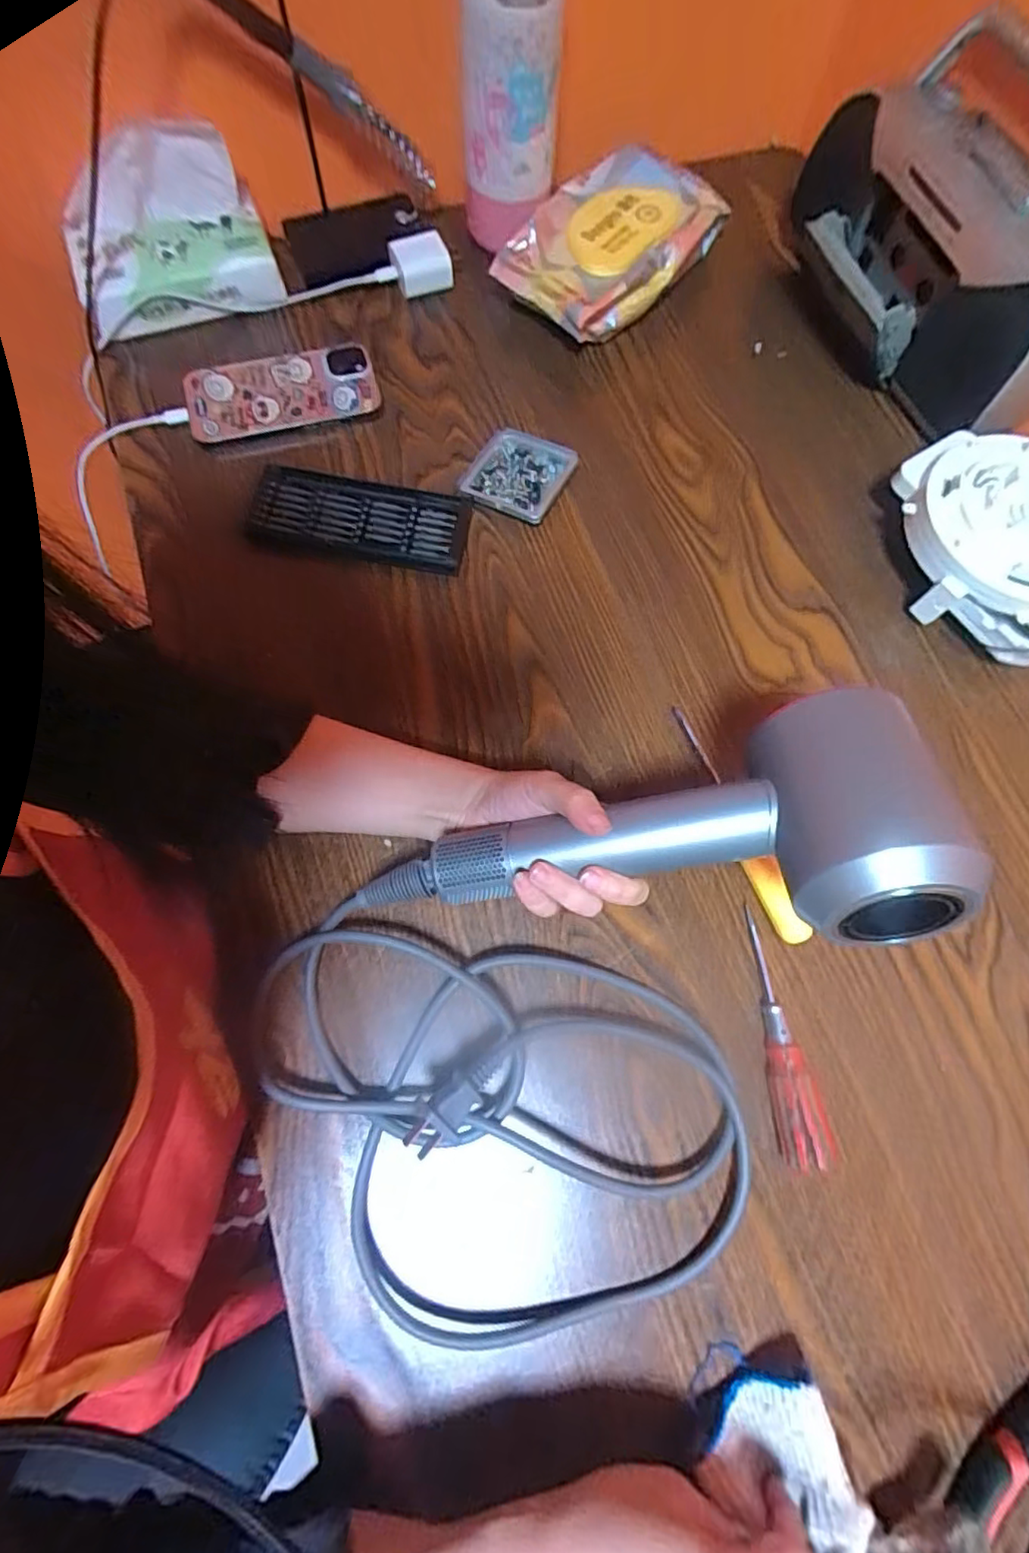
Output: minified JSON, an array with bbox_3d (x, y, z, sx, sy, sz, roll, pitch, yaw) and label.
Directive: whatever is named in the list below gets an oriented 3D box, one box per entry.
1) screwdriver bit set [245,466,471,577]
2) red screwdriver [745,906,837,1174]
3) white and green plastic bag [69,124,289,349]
[{"bbox_3d":[-0.116,-0.192,0.452,0.158,0.021,0.064,10,72,1],"label":"screwdriver bit set"},{"bbox_3d":[0.153,0.149,0.348,0.029,0.019,0.134,-5,73,-4],"label":"red screwdriver"},{"bbox_3d":[-0.286,-0.439,0.484,0.153,0.022,0.129,-20,108,-5],"label":"white and green plastic bag"}]

